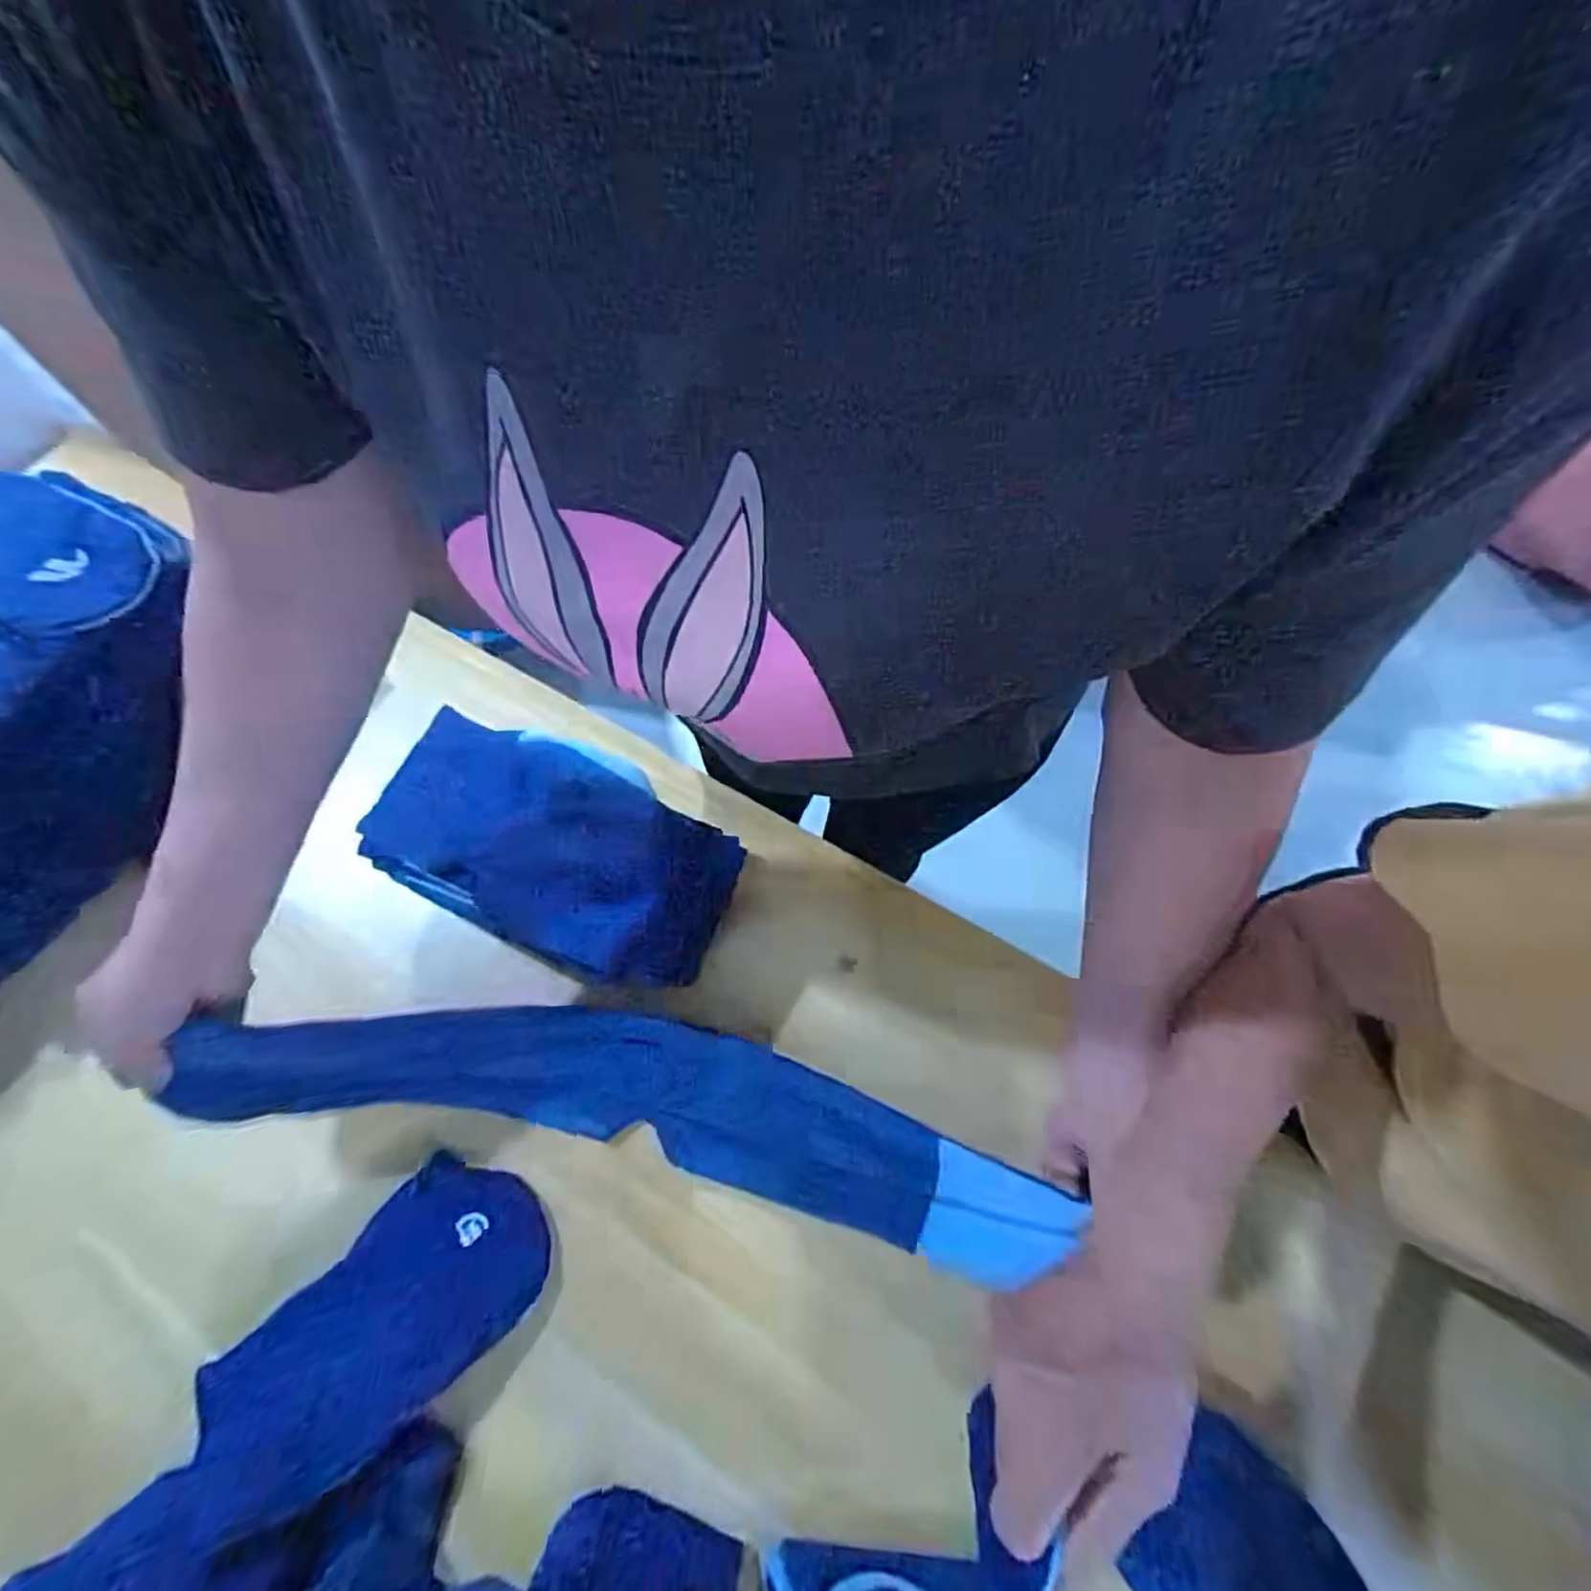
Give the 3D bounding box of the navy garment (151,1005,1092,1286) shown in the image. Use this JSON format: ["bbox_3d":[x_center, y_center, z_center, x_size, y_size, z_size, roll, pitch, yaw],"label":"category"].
[{"bbox_3d":[-0.121,0.226,0.505,0.587,0.129,0.119,13,68,2],"label":"navy garment"}]

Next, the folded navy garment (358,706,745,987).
[{"bbox_3d":[-0.195,0.047,0.580,0.284,0.023,0.156,32,72,-11],"label":"folded navy garment"}]

